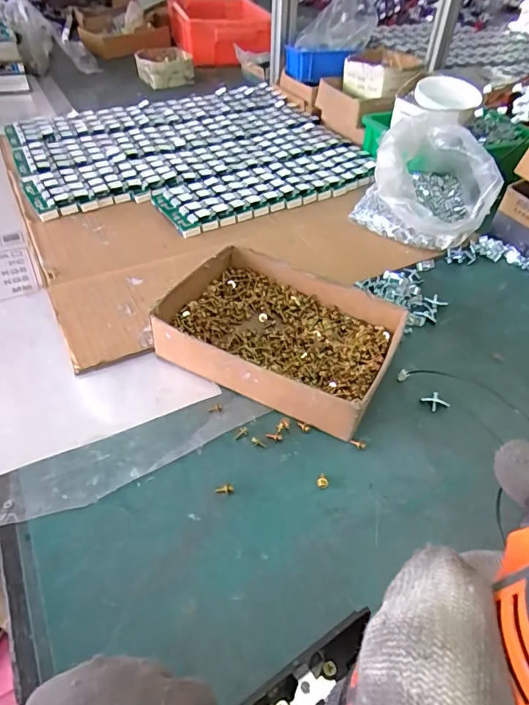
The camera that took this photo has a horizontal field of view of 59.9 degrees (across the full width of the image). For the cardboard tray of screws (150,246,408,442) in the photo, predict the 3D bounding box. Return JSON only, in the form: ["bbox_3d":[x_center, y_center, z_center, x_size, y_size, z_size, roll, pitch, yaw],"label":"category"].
[{"bbox_3d":[0.015,-0.018,0.446,0.205,0.048,0.156,24,49,18],"label":"cardboard tray of screws"}]

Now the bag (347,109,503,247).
[{"bbox_3d":[0.219,-0.219,0.601,0.148,0.116,0.140,36,53,27],"label":"bag"}]

